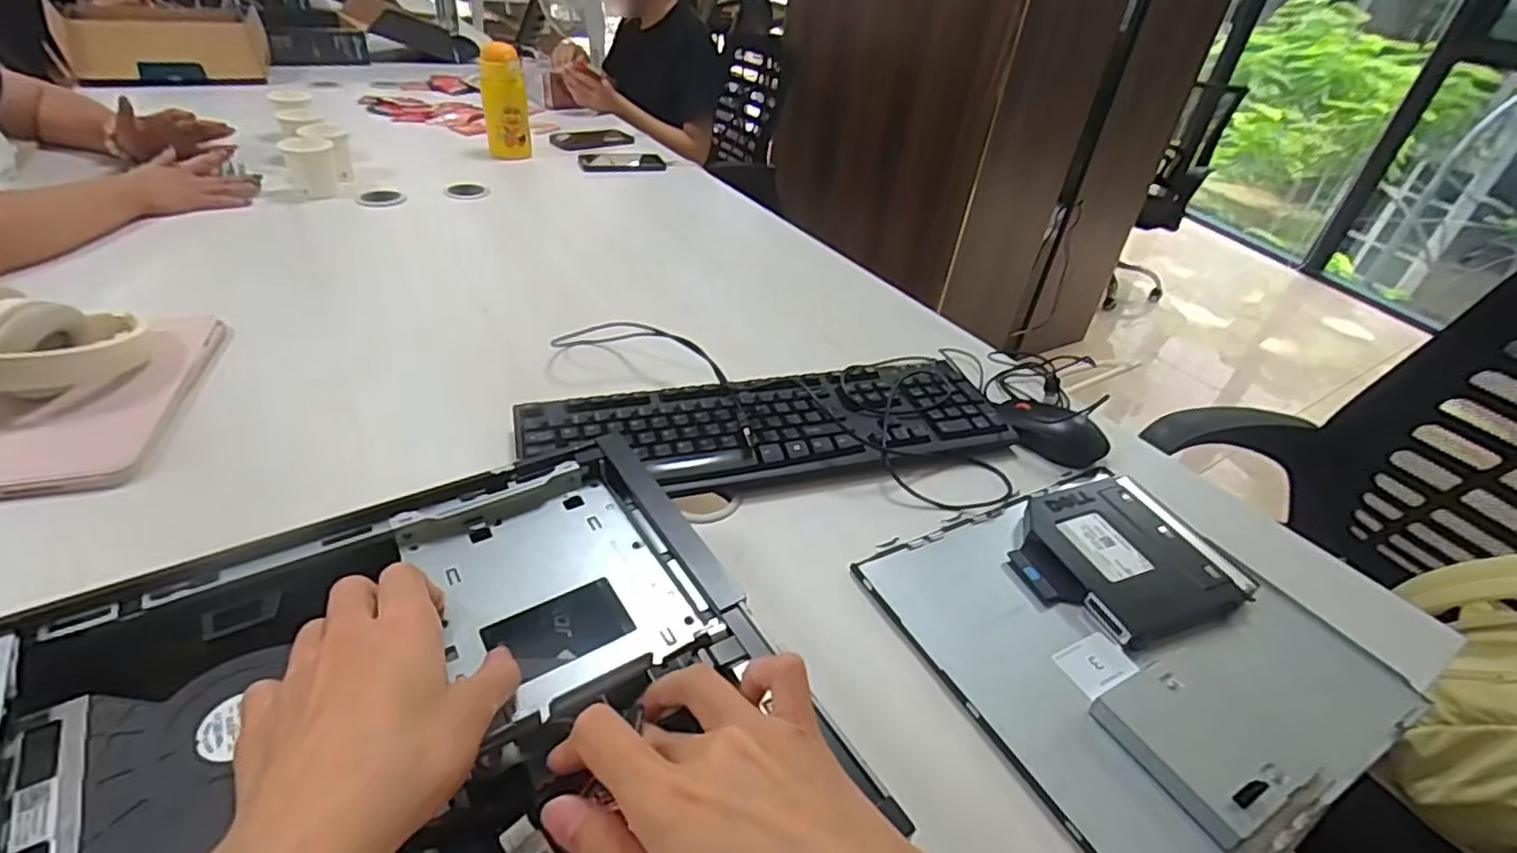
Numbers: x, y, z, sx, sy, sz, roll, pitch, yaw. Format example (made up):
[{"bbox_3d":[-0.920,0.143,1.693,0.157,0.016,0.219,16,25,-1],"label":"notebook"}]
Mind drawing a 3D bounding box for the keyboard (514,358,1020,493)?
[{"bbox_3d":[0.018,0.002,0.607,0.432,0.034,0.141,-9,40,-21],"label":"keyboard"}]

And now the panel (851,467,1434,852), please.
[{"bbox_3d":[0.256,0.142,0.464,0.282,0.021,0.263,-14,42,-26],"label":"panel"}]

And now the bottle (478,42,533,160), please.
[{"bbox_3d":[-0.452,-0.578,1.185,0.075,0.173,0.063,-7,39,-19],"label":"bottle"}]

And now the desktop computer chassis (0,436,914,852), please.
[{"bbox_3d":[-0.149,0.162,0.300,0.317,0.084,0.300,-17,44,-29],"label":"desktop computer chassis"}]

